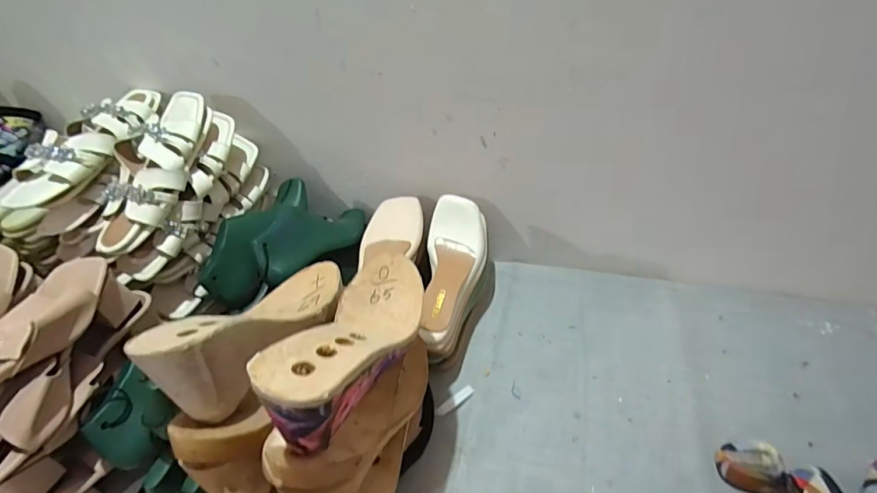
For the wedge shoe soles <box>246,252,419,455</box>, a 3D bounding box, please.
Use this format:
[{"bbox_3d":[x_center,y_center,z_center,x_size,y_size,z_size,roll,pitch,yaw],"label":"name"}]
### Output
[{"bbox_3d":[-0.071,0.090,0.412,0.080,0.088,0.247,6,18,11],"label":"wedge shoe soles"}]

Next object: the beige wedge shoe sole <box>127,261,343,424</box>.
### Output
[{"bbox_3d":[-0.168,0.084,0.438,0.083,0.083,0.233,9,17,14],"label":"beige wedge shoe sole"}]

